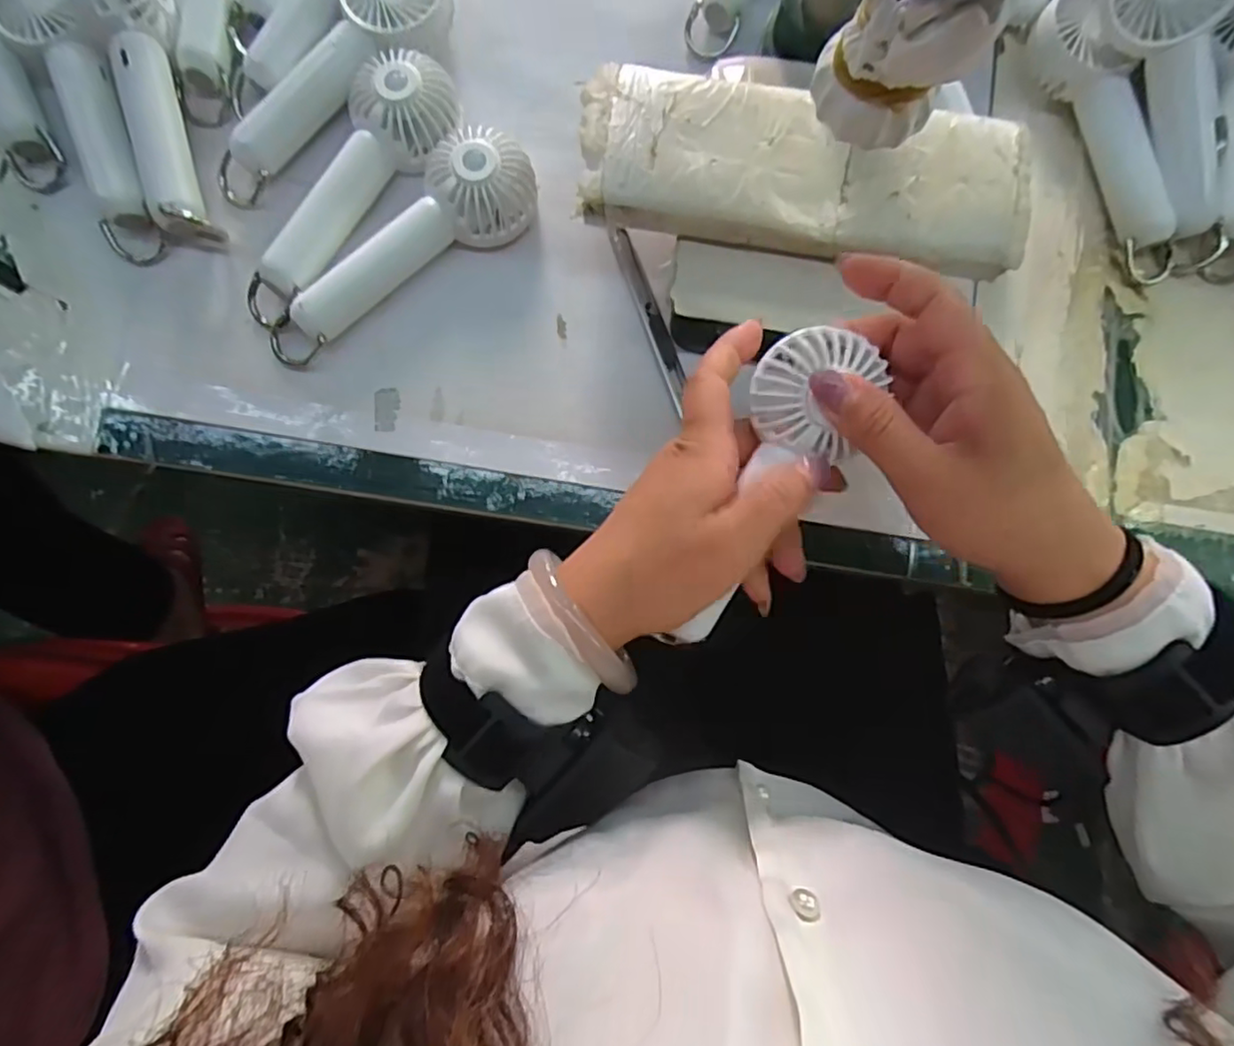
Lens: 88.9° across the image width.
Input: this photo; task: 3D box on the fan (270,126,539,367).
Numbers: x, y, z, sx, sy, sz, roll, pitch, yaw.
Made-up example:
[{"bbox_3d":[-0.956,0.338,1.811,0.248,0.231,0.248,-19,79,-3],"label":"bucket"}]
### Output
[{"bbox_3d":[-0.114,-0.143,0.329,0.161,0.031,0.047,-38,85,-5],"label":"fan"}]

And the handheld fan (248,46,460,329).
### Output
[{"bbox_3d":[-0.140,-0.176,0.330,0.048,0.032,0.161,33,83,3],"label":"handheld fan"}]

